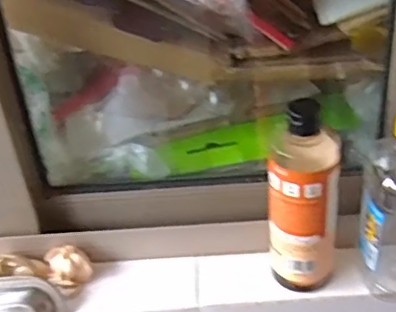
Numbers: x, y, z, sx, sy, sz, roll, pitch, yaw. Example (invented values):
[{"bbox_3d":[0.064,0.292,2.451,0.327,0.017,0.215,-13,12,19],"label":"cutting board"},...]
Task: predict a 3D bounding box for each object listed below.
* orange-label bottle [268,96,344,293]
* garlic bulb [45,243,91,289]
[{"bbox_3d":[0.104,0.040,0.576,0.065,0.199,0.061,3,35,12],"label":"orange-label bottle"},{"bbox_3d":[-0.142,0.118,0.649,0.045,0.031,0.043,-15,35,-14],"label":"garlic bulb"}]

